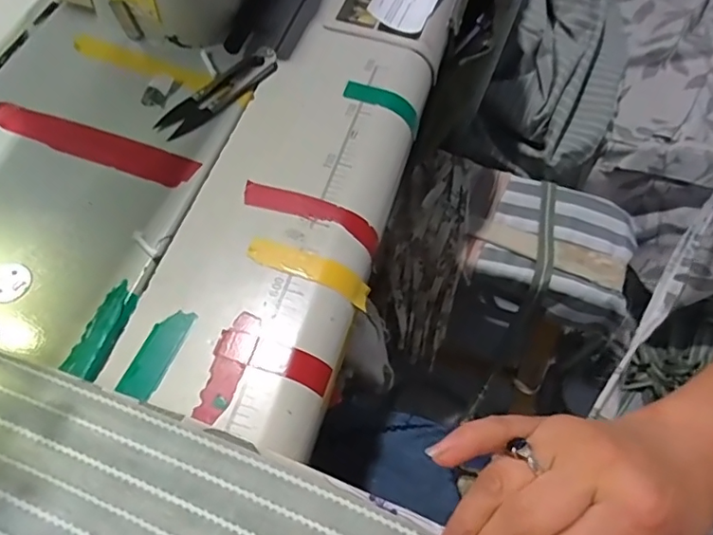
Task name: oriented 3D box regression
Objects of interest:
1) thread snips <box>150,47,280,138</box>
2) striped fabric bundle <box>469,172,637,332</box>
[{"bbox_3d":[-0.097,-0.124,0.387,0.026,0.010,0.098,36,65,17],"label":"thread snips"},{"bbox_3d":[0.264,-0.026,0.746,0.193,0.058,0.171,17,61,8],"label":"striped fabric bundle"}]

